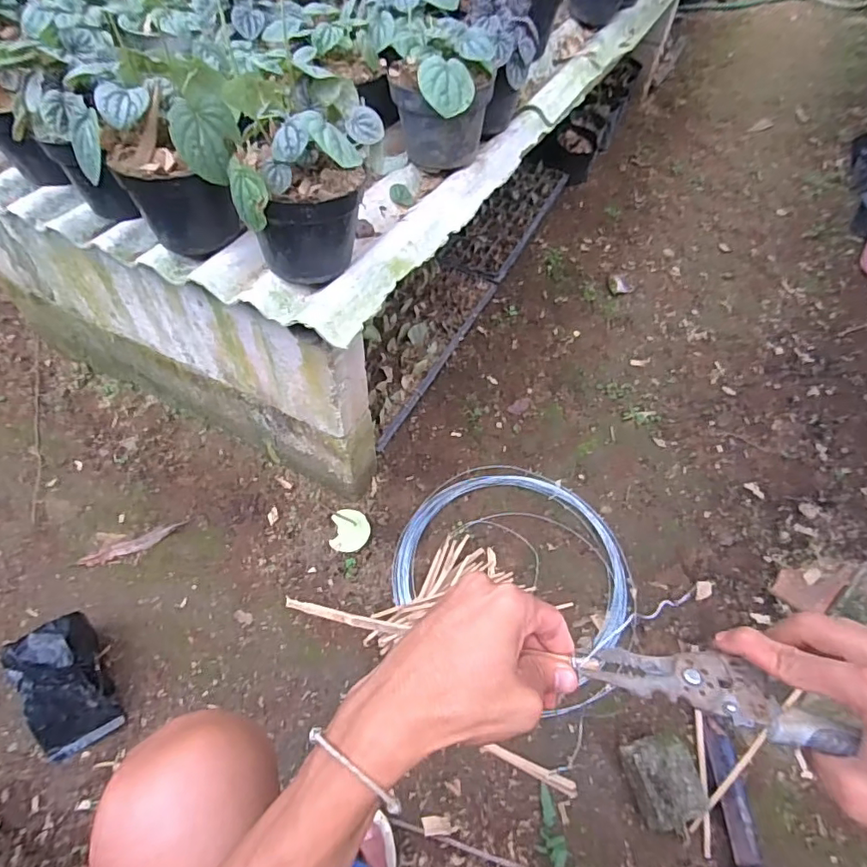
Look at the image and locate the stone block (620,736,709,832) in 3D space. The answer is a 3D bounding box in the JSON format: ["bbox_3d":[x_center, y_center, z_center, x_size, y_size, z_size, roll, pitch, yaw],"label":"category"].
[{"bbox_3d":[0.291,0.435,0.667,0.078,0.051,0.094,-12,54,-11],"label":"stone block"}]

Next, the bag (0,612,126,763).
[{"bbox_3d":[-0.482,0.321,0.686,0.092,0.126,0.144,-23,56,-18],"label":"bag"}]

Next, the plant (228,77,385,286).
[{"bbox_3d":[-0.115,-0.244,0.527,0.128,0.161,0.146,3,54,-1],"label":"plant"}]

